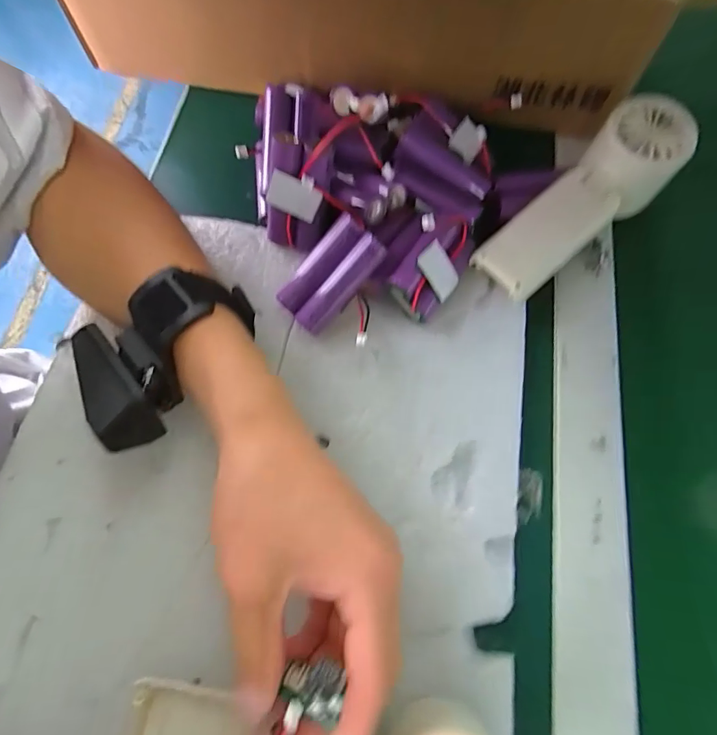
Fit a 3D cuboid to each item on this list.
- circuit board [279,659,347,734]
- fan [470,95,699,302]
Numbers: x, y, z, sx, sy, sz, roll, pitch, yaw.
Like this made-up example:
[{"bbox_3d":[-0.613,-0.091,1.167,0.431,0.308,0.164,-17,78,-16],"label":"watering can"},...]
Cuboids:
[{"bbox_3d":[-0.019,0.130,0.176,0.024,0.013,0.020,-4,68,-5],"label":"circuit board"},{"bbox_3d":[0.146,-0.106,0.289,0.160,0.034,0.052,-41,75,-3],"label":"fan"}]

